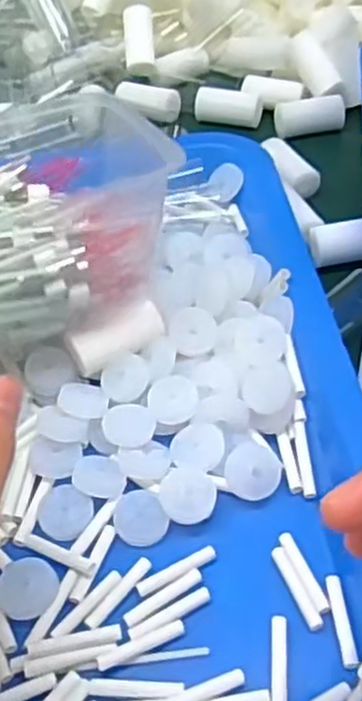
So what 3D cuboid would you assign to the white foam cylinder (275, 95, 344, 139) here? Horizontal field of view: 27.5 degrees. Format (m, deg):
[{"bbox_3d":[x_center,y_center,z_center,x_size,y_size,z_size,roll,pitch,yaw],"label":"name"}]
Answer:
[{"bbox_3d":[0.080,-0.145,0.456,0.041,0.016,0.017,-7,47,-1],"label":"white foam cylinder"}]

